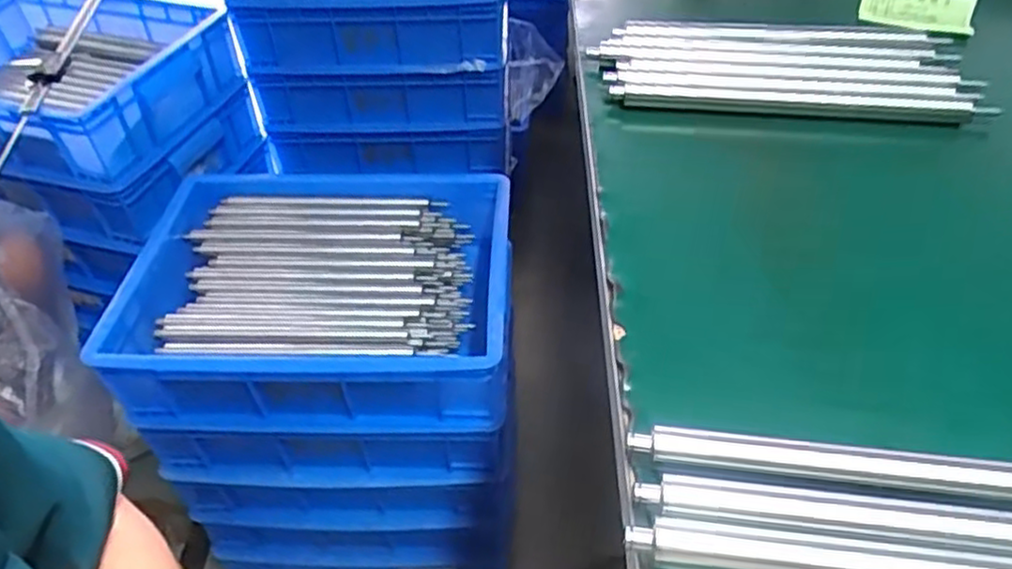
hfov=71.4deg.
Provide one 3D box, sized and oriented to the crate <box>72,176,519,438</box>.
[{"bbox_3d":[-0.196,0.005,0.788,0.383,0.112,0.292,0,45,1],"label":"crate"}]

